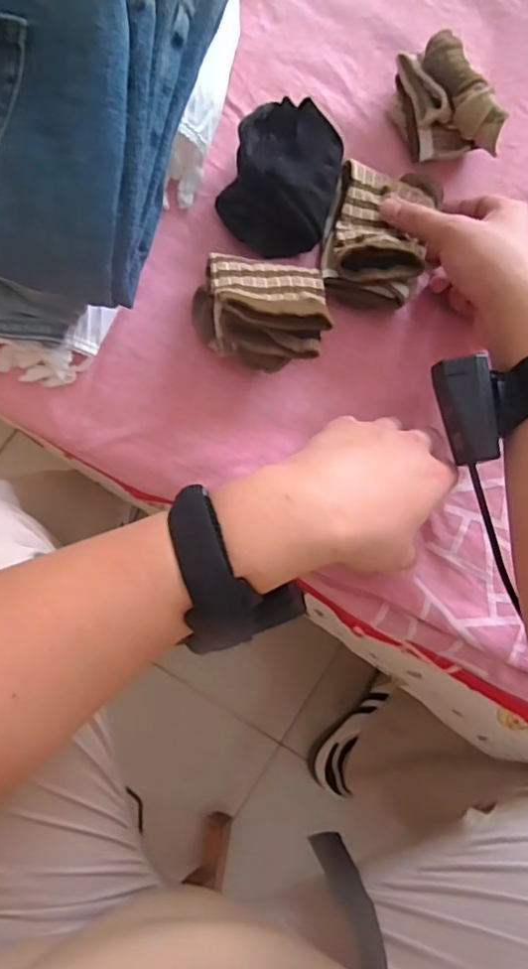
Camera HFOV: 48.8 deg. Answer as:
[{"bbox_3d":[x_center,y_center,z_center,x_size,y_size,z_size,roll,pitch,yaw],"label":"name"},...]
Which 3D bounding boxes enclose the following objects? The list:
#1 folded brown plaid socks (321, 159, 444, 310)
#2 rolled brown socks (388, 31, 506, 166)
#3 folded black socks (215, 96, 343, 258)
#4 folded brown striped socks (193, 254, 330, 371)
[{"bbox_3d":[0.090,-0.188,0.436,0.078,0.051,0.112,14,86,-7],"label":"folded brown plaid socks"},{"bbox_3d":[0.137,-0.287,0.448,0.045,0.061,0.091,-27,92,-8],"label":"rolled brown socks"},{"bbox_3d":[0.014,-0.220,0.430,0.082,0.049,0.112,19,85,-7],"label":"folded black socks"},{"bbox_3d":[-0.001,-0.119,0.409,0.090,0.068,0.076,8,87,-8],"label":"folded brown striped socks"}]

